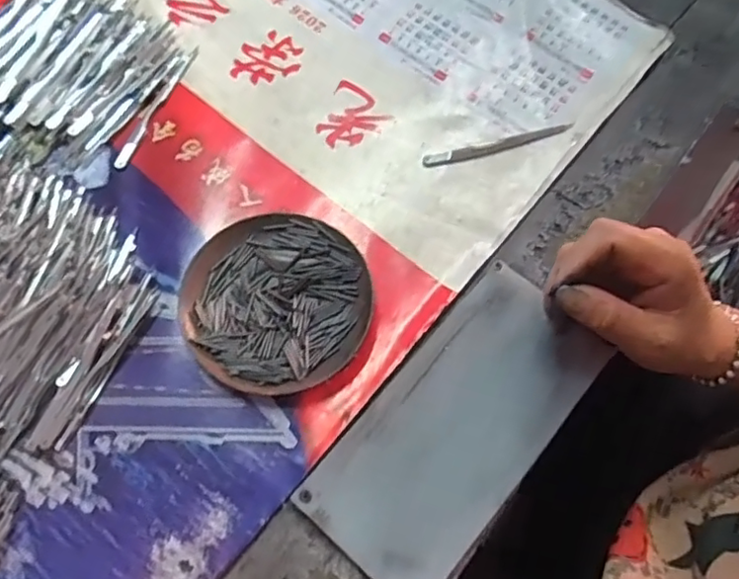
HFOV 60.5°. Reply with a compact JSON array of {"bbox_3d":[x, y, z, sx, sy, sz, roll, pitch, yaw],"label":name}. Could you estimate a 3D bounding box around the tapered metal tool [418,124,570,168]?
[{"bbox_3d":[0.089,-0.101,0.443,0.105,0.005,0.011,-13,71,-4],"label":"tapered metal tool"}]

